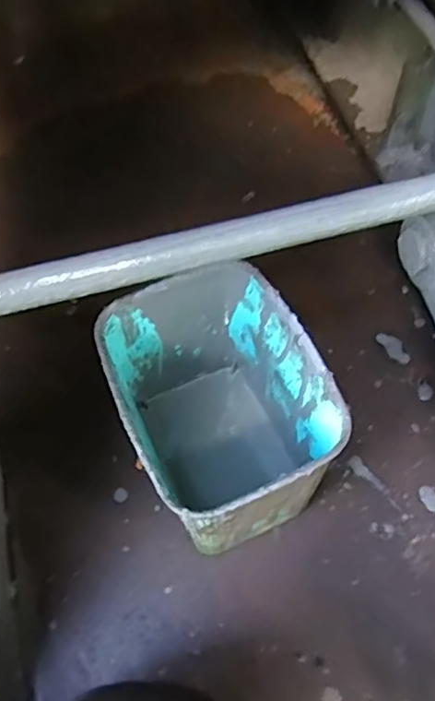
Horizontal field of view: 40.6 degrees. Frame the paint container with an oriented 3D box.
[{"bbox_3d":[0.000,0.052,0.426,0.125,0.155,0.155,-27,63,-14],"label":"paint container"}]

